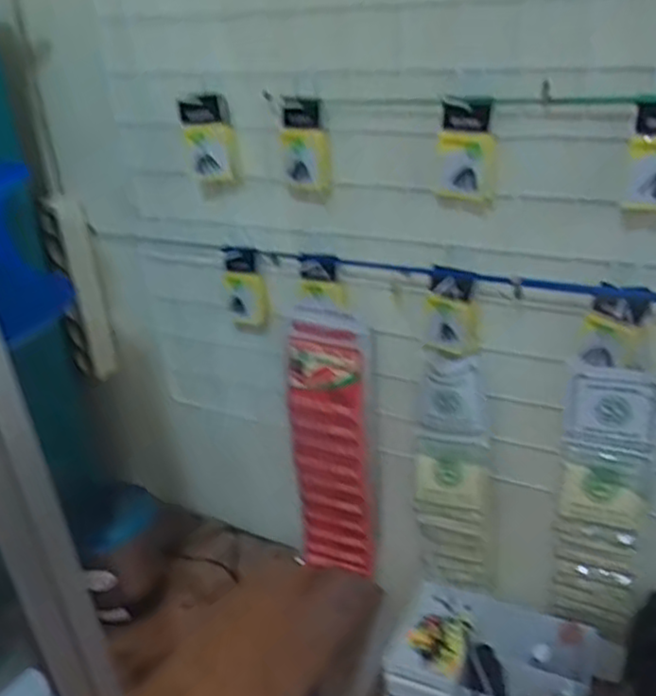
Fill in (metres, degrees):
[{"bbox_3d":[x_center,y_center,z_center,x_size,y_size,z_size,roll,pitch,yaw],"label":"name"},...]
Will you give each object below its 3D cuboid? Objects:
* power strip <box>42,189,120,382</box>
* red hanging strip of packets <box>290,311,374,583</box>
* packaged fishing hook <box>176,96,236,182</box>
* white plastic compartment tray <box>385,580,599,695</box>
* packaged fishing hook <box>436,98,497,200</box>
[{"bbox_3d":[-0.349,-0.082,1.035,0.044,0.258,0.049,18,35,38],"label":"power strip"},{"bbox_3d":[0.008,0.131,0.943,0.100,0.382,0.038,12,31,30],"label":"red hanging strip of packets"},{"bbox_3d":[-0.131,-0.234,0.828,0.052,0.098,0.021,-9,26,12],"label":"packaged fishing hook"},{"bbox_3d":[0.195,0.390,0.895,0.230,0.101,0.142,7,29,22],"label":"white plastic compartment tray"},{"bbox_3d":[0.132,-0.189,0.700,0.058,0.090,0.015,14,26,30],"label":"packaged fishing hook"}]

